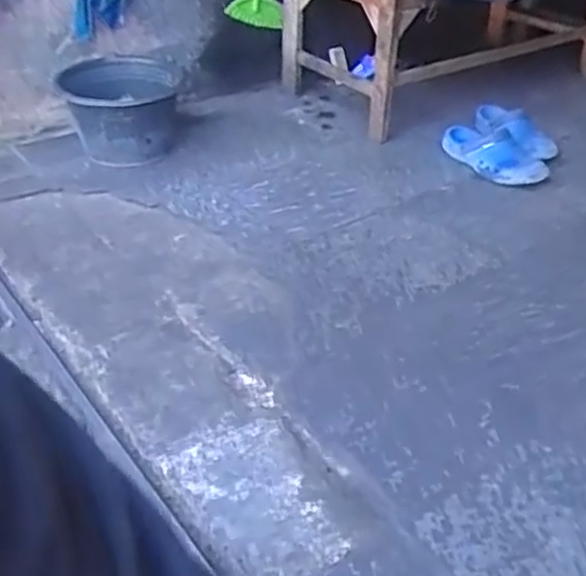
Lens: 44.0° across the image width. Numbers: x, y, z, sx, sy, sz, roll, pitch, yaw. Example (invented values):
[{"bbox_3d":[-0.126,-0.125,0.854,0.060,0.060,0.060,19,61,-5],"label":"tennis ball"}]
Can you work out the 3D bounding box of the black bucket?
[{"bbox_3d":[-0.424,-0.438,1.803,0.238,0.169,0.300,-16,40,-21],"label":"black bucket"}]

